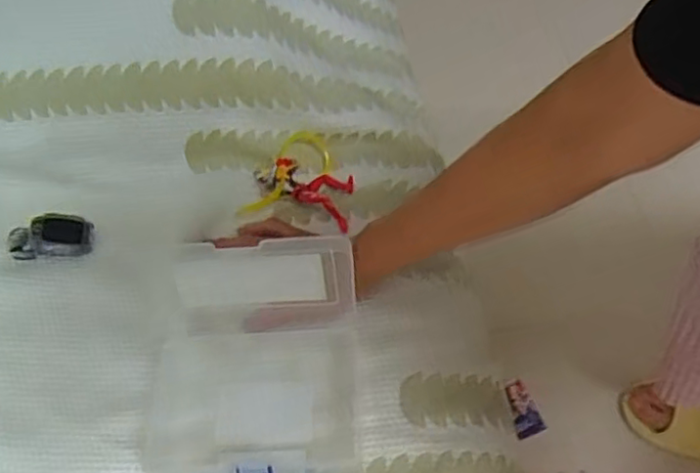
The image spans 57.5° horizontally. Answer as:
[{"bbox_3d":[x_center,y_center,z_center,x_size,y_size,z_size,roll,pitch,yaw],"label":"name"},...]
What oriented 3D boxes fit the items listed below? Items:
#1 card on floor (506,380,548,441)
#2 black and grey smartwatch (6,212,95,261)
[{"bbox_3d":[0.253,0.253,0.942,0.044,0.007,0.078,-18,65,-10],"label":"card on floor"},{"bbox_3d":[-0.295,-0.002,0.628,0.076,0.034,0.037,-11,54,-6],"label":"black and grey smartwatch"}]

